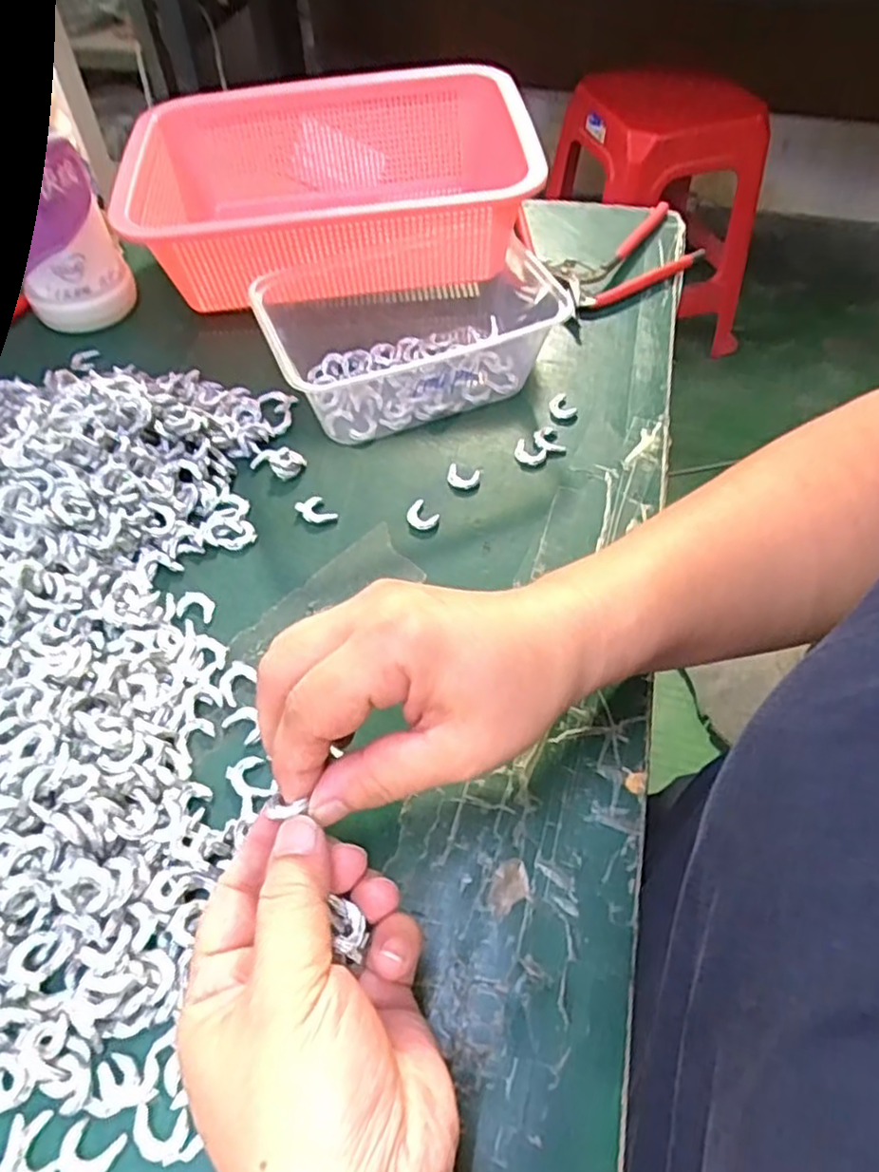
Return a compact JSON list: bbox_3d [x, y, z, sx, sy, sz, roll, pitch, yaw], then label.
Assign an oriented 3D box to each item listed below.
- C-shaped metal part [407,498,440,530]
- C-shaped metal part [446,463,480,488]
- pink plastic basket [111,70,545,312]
[{"bbox_3d":[-0.009,-0.038,0.376,0.016,0.004,0.019,-36,63,-23],"label":"C-shaped metal part"},{"bbox_3d":[0.013,-0.061,0.391,0.018,0.004,0.015,16,57,10],"label":"C-shaped metal part"},{"bbox_3d":[-0.074,-0.272,0.491,0.256,0.081,0.192,-8,54,-4],"label":"pink plastic basket"}]

